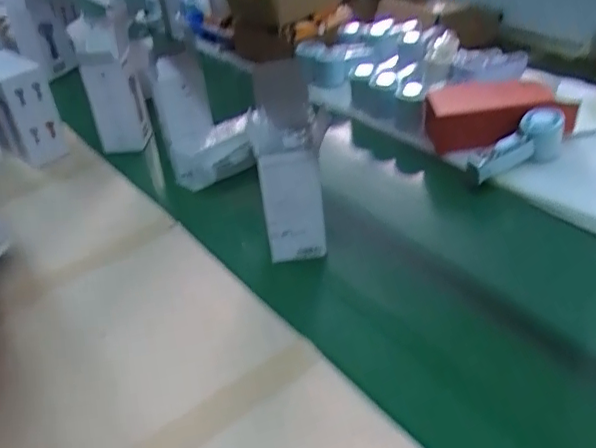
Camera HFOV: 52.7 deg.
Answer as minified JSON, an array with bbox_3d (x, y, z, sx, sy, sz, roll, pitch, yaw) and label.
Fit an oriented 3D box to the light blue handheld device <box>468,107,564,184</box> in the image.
[{"bbox_3d":[0.332,-0.113,0.901,0.152,0.050,0.057,-31,39,2],"label":"light blue handheld device"}]

